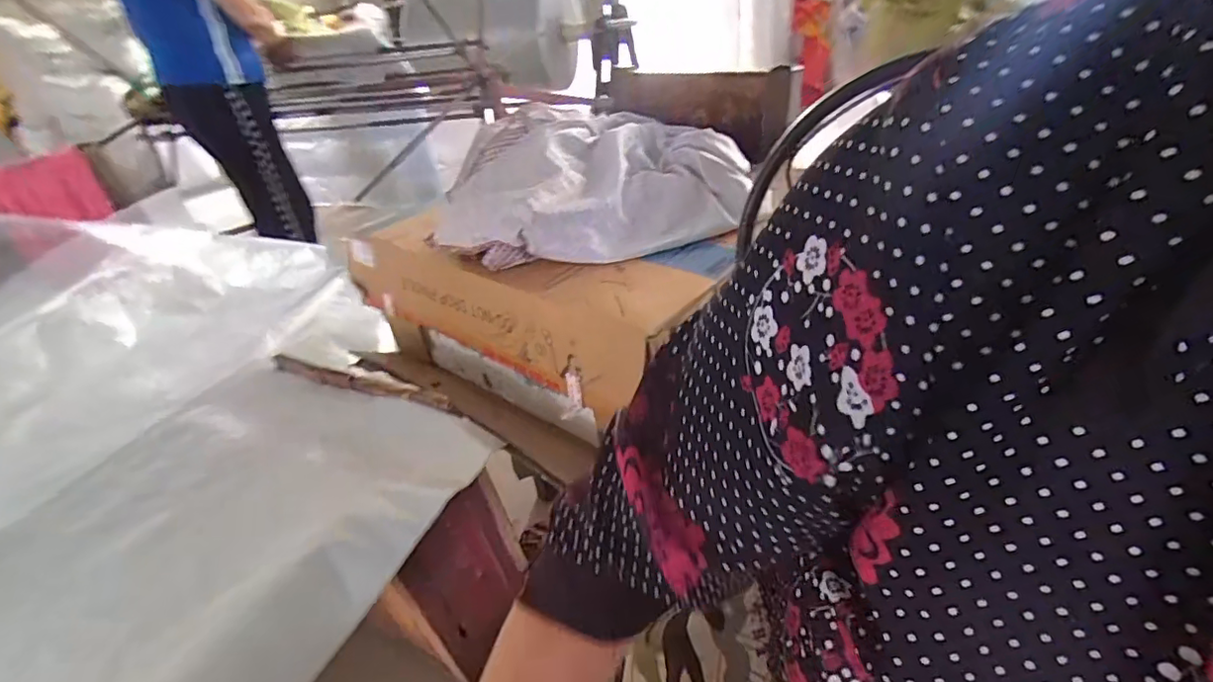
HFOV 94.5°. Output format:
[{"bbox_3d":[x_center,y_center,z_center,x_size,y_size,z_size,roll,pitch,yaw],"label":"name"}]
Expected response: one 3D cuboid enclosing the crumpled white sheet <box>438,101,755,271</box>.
[{"bbox_3d":[-0.027,-0.246,0.832,0.463,0.117,0.343,-6,33,0],"label":"crumpled white sheet"}]

